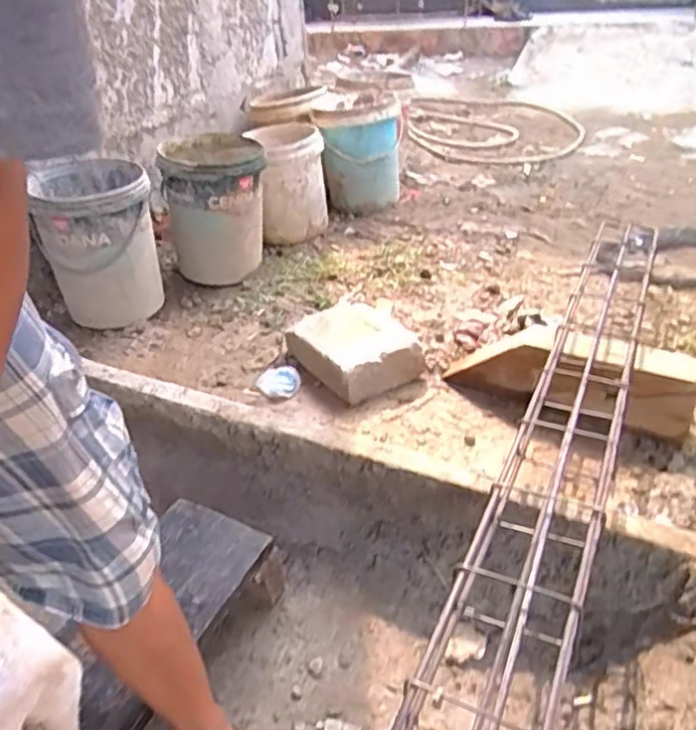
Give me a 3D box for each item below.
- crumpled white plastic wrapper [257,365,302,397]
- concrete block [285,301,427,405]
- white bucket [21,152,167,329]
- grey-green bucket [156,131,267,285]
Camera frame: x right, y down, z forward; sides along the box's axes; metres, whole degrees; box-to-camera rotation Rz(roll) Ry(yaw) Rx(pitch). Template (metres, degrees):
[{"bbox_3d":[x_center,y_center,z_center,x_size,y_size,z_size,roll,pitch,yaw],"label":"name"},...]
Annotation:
[{"bbox_3d":[-0.158,0.038,1.380,0.105,0.033,0.076,4,34,12],"label":"crumpled white plastic wrapper"},{"bbox_3d":[0.015,-0.022,1.383,0.229,0.113,0.253,-23,38,-27],"label":"concrete block"},{"bbox_3d":[-0.647,-0.311,1.619,0.280,0.409,0.280,-21,37,-23],"label":"white bucket"},{"bbox_3d":[-0.385,-0.462,1.807,0.297,0.371,0.318,-12,34,-12],"label":"grey-green bucket"}]

